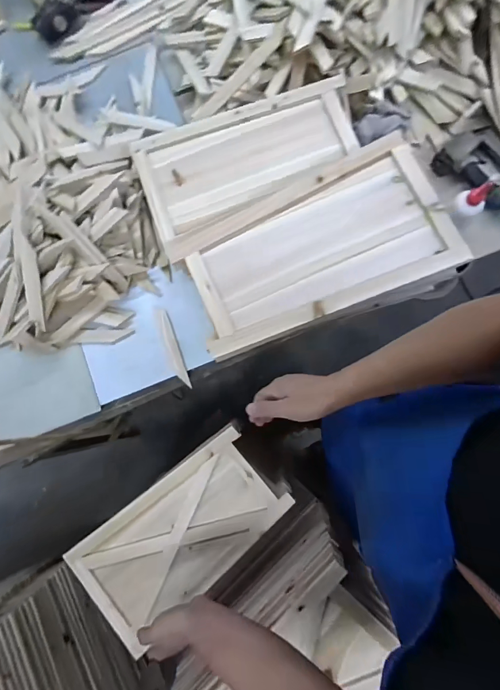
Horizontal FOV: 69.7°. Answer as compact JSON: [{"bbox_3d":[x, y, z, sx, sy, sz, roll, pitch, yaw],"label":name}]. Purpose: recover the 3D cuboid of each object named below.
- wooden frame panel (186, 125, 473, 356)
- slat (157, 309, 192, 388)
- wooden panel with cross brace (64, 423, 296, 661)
[{"bbox_3d":[0.112,-0.171,0.611,0.427,0.034,0.238,-22,82,1],"label":"wooden frame panel"},{"bbox_3d":[-0.168,0.005,0.784,0.026,0.012,0.183,-19,78,-11],"label":"slat"},{"bbox_3d":[-0.148,0.402,0.767,0.440,0.025,0.232,-39,83,-2],"label":"wooden panel with cross brace"}]

